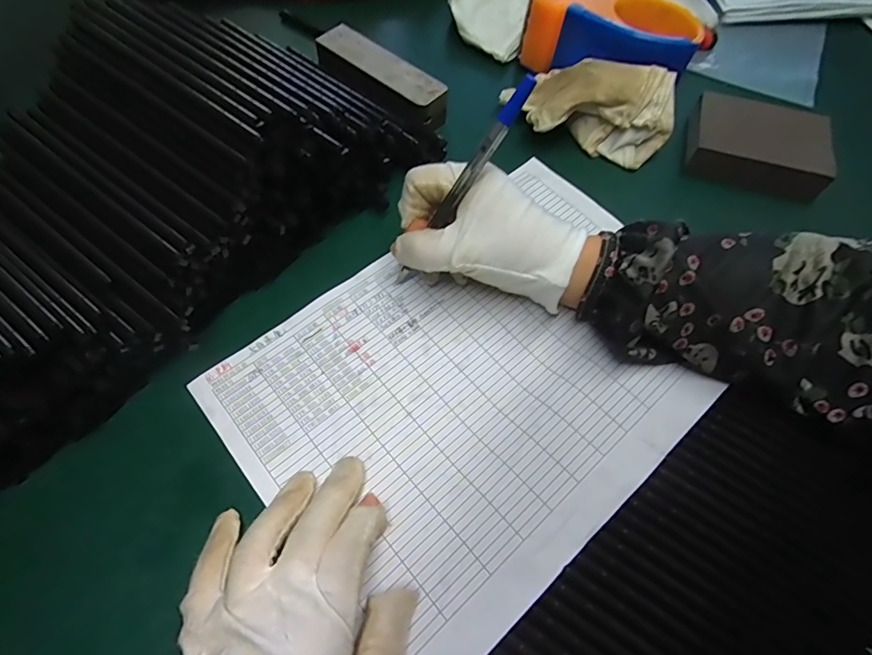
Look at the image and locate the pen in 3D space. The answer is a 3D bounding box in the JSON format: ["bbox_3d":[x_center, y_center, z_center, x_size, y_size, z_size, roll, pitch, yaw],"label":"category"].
[{"bbox_3d":[0.012,-0.074,0.267,0.007,0.141,0.008,-10,60,-41],"label":"pen"}]

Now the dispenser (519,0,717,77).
[{"bbox_3d":[0.148,-0.243,0.389,0.141,0.048,0.084,21,66,8],"label":"dispenser"}]

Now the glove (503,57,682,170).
[{"bbox_3d":[0.120,-0.170,0.359,0.121,0.048,0.063,21,66,8],"label":"glove"}]

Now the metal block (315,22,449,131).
[{"bbox_3d":[-0.044,-0.201,0.380,0.118,0.027,0.036,38,69,15],"label":"metal block"}]

